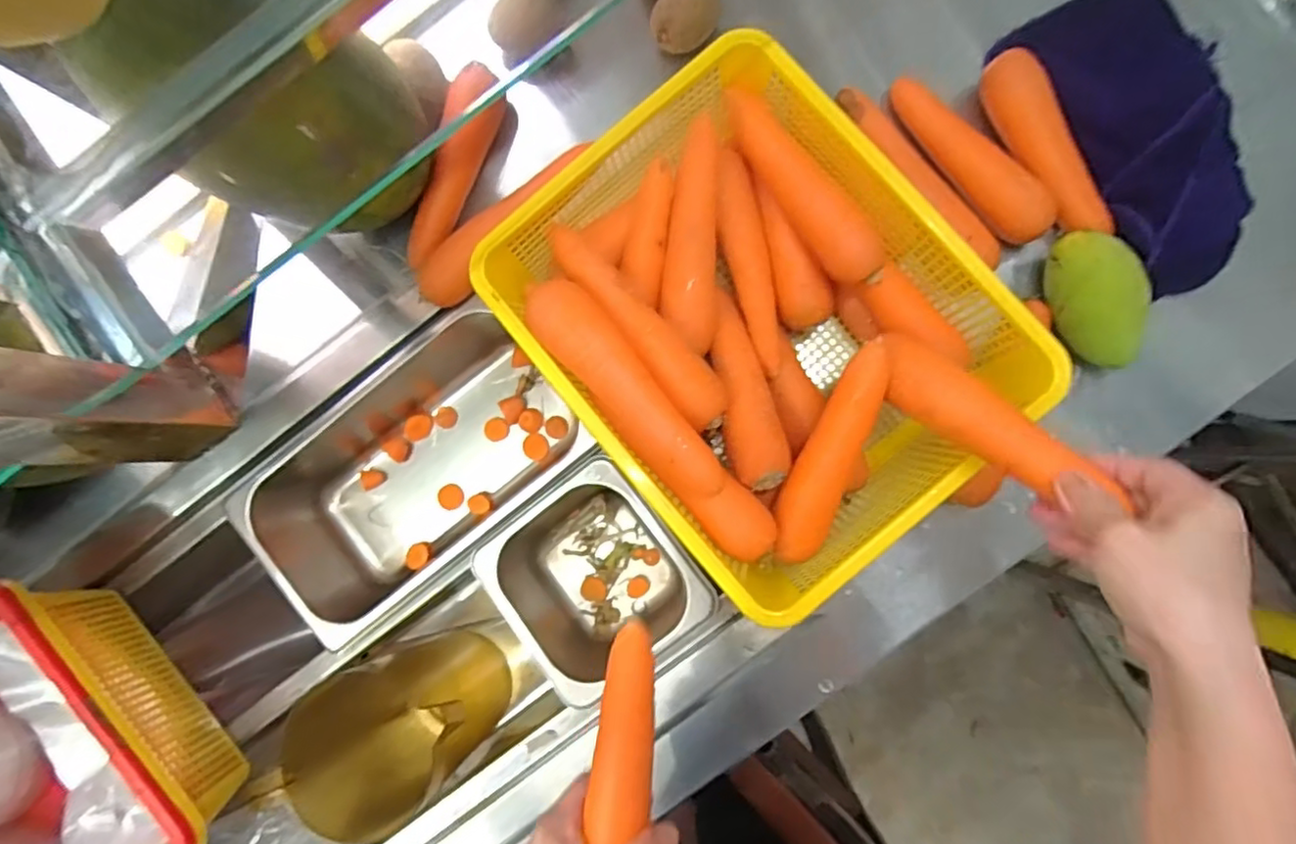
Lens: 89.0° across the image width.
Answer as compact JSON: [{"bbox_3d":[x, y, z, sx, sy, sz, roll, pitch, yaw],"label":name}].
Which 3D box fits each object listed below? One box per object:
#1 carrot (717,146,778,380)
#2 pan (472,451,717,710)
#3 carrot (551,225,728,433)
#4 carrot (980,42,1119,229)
[{"bbox_3d":[0.078,-0.119,0.498,0.034,0.031,0.161,-13,87,4],"label":"carrot"},{"bbox_3d":[-0.051,0.144,0.621,0.172,0.094,0.170,45,92,4],"label":"pan"},{"bbox_3d":[-0.006,-0.070,0.468,0.037,0.038,0.173,-39,86,2],"label":"carrot"},{"bbox_3d":[0.321,-0.221,0.531,0.035,0.034,0.159,-30,87,3],"label":"carrot"}]

